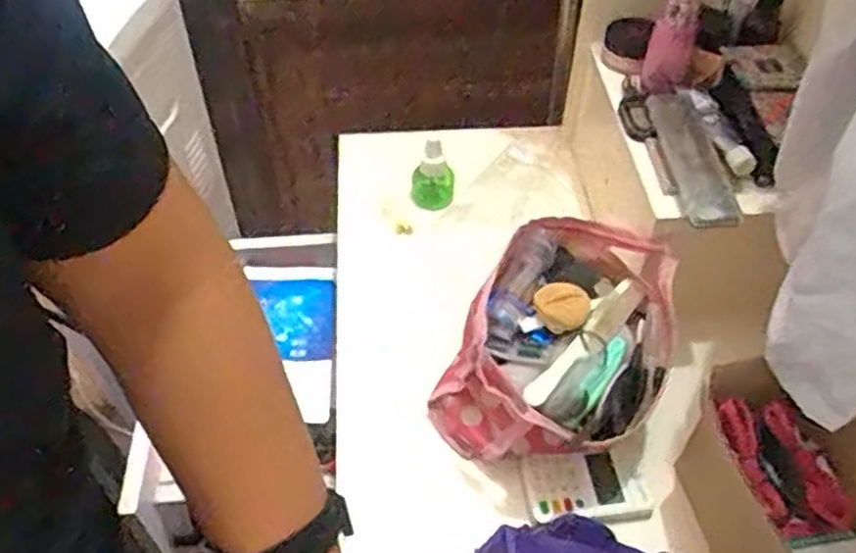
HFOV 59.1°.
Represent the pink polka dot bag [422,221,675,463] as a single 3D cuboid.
[{"bbox_3d":[0.106,0.059,0.594,0.156,0.099,0.184,25,52,20],"label":"pink polka dot bag"}]

